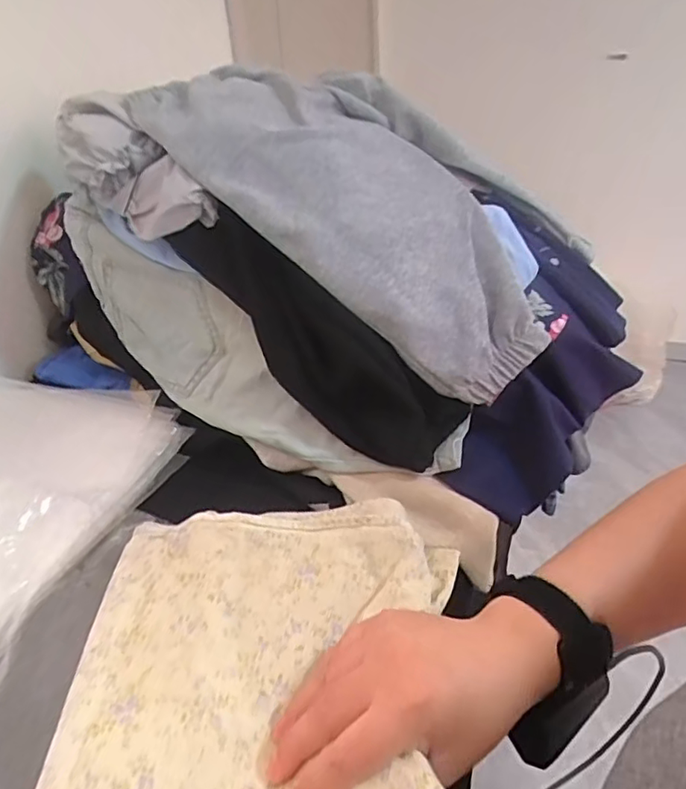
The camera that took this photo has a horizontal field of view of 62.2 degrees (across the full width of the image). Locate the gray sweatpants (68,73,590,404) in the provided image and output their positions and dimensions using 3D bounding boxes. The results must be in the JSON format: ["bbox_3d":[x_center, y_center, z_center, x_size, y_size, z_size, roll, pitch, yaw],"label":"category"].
[{"bbox_3d":[-0.036,-0.202,0.549,0.524,0.159,0.225,31,42,12],"label":"gray sweatpants"}]

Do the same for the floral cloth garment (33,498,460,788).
[{"bbox_3d":[-0.045,0.163,0.323,0.217,0.034,0.246,-3,32,2],"label":"floral cloth garment"}]

